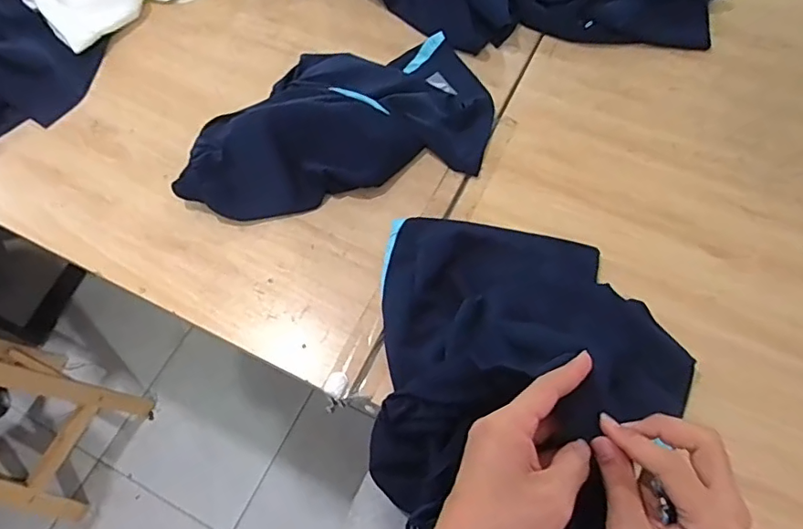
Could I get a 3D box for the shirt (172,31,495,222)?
[{"bbox_3d":[-0.092,-0.214,0.747,0.440,0.074,0.247,-13,64,-4],"label":"shirt"}]

